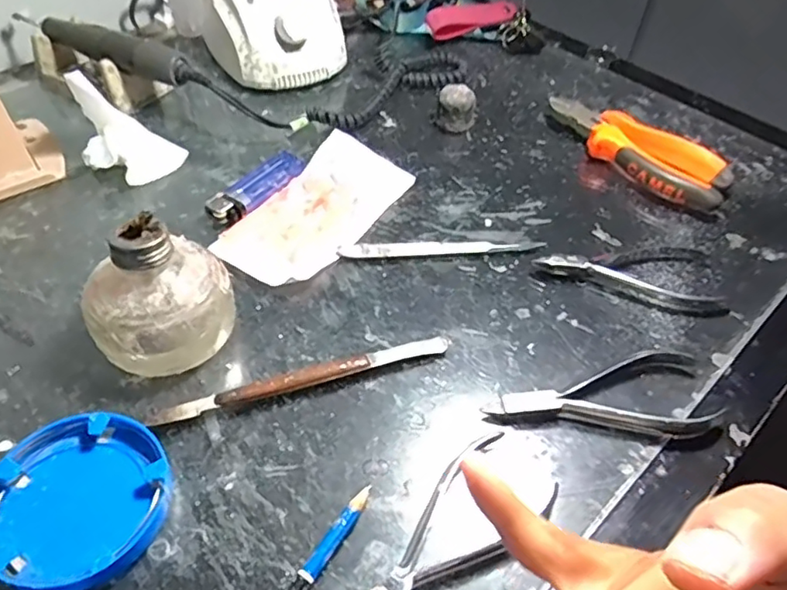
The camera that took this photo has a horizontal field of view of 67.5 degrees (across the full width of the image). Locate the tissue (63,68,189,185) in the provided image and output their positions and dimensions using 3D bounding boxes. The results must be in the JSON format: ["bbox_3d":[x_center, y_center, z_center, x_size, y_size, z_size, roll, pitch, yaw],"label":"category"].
[{"bbox_3d":[-0.184,-0.116,0.413,0.063,0.067,0.050,-10,51,-12],"label":"tissue"}]

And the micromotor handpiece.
[{"bbox_3d":[-0.238,-0.202,0.474,0.176,0.022,0.024,20,52,12],"label":"micromotor handpiece"}]

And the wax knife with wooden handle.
[{"bbox_3d":[-0.046,0.045,0.321,0.161,0.010,0.010,-13,52,-15],"label":"wax knife with wooden handle"}]

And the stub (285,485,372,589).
[{"bbox_3d":[-0.031,0.116,0.262,0.008,0.010,0.071,29,54,19],"label":"stub"}]

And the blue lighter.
[{"bbox_3d":[-0.098,-0.078,0.421,0.027,0.012,0.080,32,55,21],"label":"blue lighter"}]

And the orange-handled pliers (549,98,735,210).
[{"bbox_3d":[0.190,-0.115,0.462,0.054,0.025,0.151,-31,59,-26],"label":"orange-handled pliers"}]

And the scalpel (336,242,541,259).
[{"bbox_3d":[0.032,-0.031,0.393,0.135,0.005,0.010,-2,50,-6],"label":"scalpel"}]

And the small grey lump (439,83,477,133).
[{"bbox_3d":[0.053,-0.154,0.484,0.030,0.035,0.026,11,50,5],"label":"small grey lump"}]

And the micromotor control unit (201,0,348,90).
[{"bbox_3d":[-0.111,-0.248,0.521,0.102,0.082,0.126,-20,54,-20],"label":"micromotor control unit"}]

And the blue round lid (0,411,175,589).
[{"bbox_3d":[-0.145,0.094,0.270,0.079,0.015,0.076,2,50,-3],"label":"blue round lid"}]

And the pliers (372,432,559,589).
[{"bbox_3d":[0.019,0.112,0.266,0.120,0.012,0.046,-30,58,-26],"label":"pliers"}]

